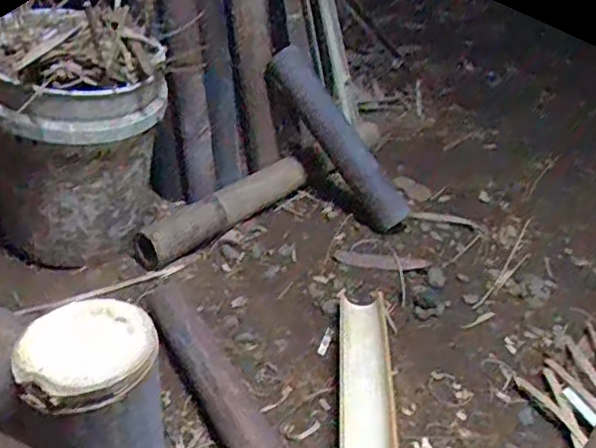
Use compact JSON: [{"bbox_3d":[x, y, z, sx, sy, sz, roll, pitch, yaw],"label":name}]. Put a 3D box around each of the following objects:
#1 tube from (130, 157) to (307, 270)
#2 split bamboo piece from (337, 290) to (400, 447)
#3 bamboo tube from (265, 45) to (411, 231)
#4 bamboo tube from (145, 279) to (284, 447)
[{"bbox_3d":[-0.144,-0.036,1.252,0.086,0.093,0.420,26,38,31],"label":"tube"},{"bbox_3d":[0.098,0.260,0.871,0.086,0.062,0.477,5,32,2],"label":"split bamboo piece"},{"bbox_3d":[0.078,-0.182,1.297,0.082,0.093,0.441,-25,76,-39],"label":"bamboo tube"},{"bbox_3d":[-0.103,0.245,0.877,0.068,0.071,0.487,-14,36,-27],"label":"bamboo tube"}]

